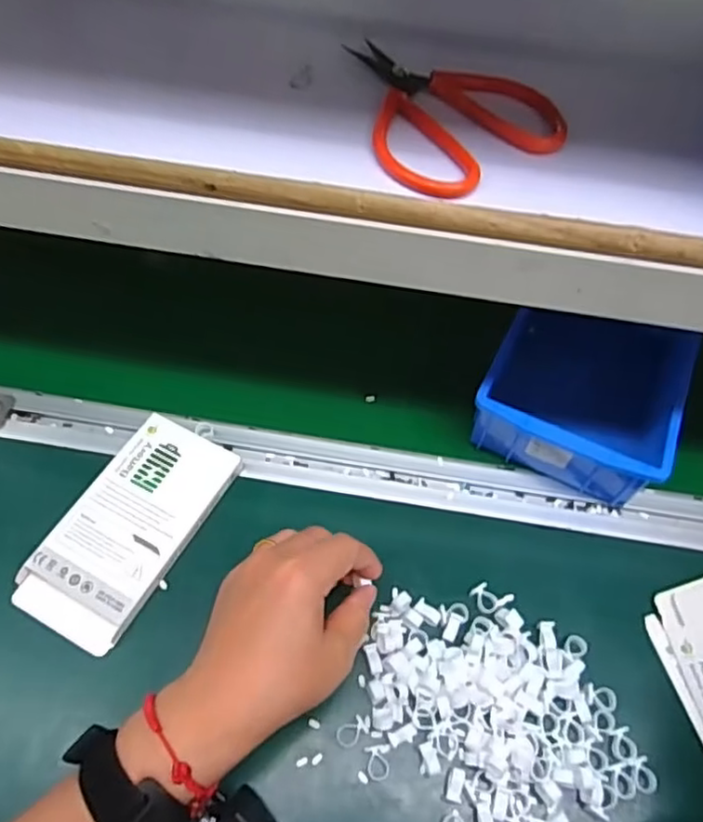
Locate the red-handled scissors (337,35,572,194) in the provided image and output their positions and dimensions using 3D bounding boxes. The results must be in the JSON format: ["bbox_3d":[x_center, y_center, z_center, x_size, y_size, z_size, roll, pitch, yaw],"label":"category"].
[{"bbox_3d":[0.054,-0.153,0.334,0.094,0.017,0.101,-8,58,-9],"label":"red-handled scissors"}]

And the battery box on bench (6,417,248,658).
[{"bbox_3d":[-0.149,0.079,0.440,0.079,0.021,0.152,26,59,13],"label":"battery box on bench"}]

